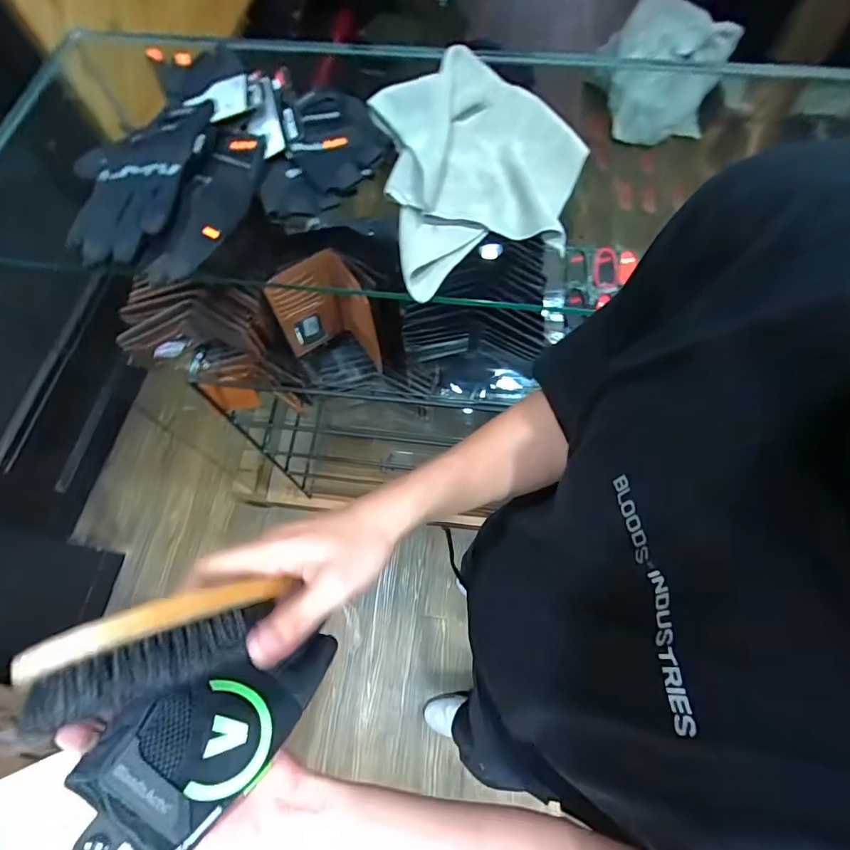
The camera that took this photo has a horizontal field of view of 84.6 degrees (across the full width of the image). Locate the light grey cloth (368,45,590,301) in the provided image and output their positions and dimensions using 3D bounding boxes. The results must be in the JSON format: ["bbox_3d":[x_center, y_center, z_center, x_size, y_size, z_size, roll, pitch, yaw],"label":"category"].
[{"bbox_3d":[0.065,-0.275,0.498,0.216,0.065,0.276,-10,67,-3],"label":"light grey cloth"}]

